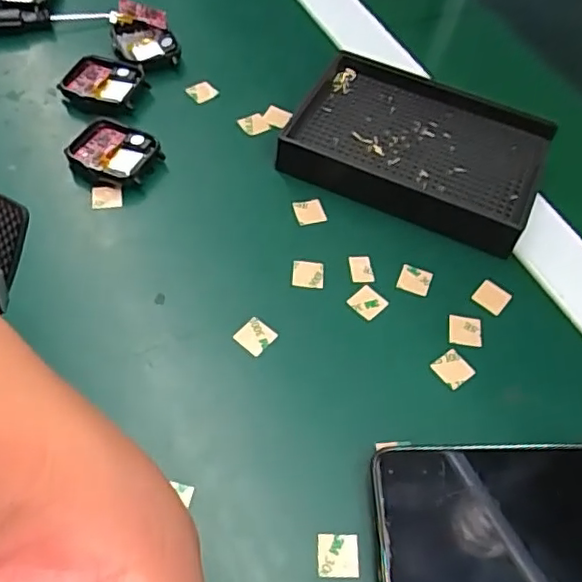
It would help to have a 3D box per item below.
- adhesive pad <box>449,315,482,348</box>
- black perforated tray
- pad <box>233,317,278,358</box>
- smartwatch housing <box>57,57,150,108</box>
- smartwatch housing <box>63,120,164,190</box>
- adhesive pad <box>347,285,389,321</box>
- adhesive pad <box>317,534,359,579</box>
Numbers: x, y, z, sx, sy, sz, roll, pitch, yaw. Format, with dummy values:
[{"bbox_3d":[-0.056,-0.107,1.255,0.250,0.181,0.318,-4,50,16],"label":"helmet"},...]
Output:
[{"bbox_3d":[0.084,0.019,0.292,0.016,0.004,0.015,8,55,-1],"label":"adhesive pad"},{"bbox_3d":[0.072,-0.082,0.342,0.133,0.020,0.094,26,57,11],"label":"black perforated tray"},{"bbox_3d":[-0.017,0.021,0.283,0.015,0.004,0.015,35,60,17],"label":"pad"},{"bbox_3d":[-0.113,-0.125,0.367,0.044,0.013,0.037,18,56,6],"label":"smartwatch housing"},{"bbox_3d":[-0.096,-0.074,0.334,0.043,0.015,0.040,23,57,9],"label":"smartwatch housing"},{"bbox_3d":[0.038,0.005,0.298,0.015,0.004,0.015,41,61,20],"label":"adhesive pad"},{"bbox_3d":[0.018,0.101,0.232,0.015,0.004,0.016,3,56,-4],"label":"adhesive pad"}]

